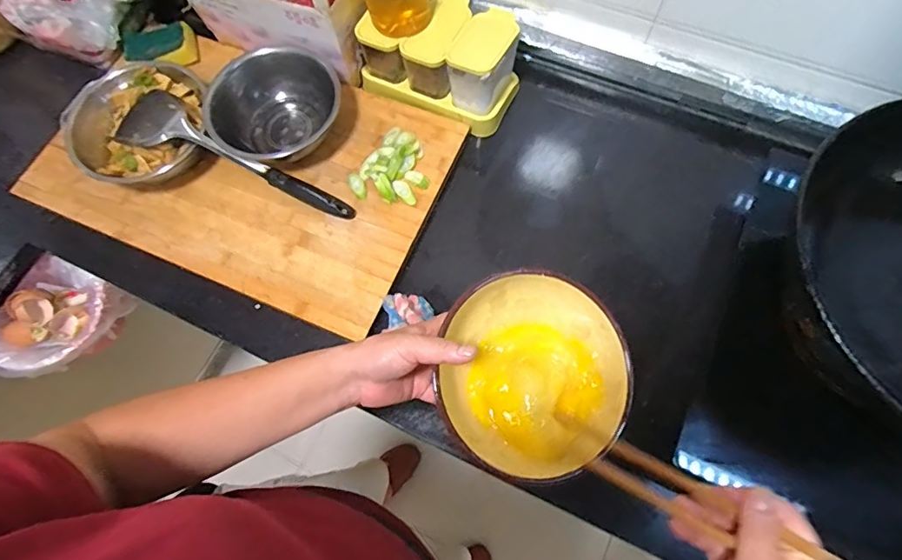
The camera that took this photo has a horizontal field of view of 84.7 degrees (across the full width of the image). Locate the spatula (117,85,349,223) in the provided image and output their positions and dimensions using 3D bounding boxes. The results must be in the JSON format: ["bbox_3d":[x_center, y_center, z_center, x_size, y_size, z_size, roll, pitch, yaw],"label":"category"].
[{"bbox_3d":[-0.286,-0.145,0.644,0.319,0.078,0.086,27,73,12],"label":"spatula"}]

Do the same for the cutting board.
[{"bbox_3d":[-0.291,-0.165,0.694,0.547,0.032,0.338,22,72,10],"label":"cutting board"}]

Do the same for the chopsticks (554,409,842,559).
[{"bbox_3d":[0.165,0.158,0.375,0.226,0.019,0.036,19,66,51],"label":"chopsticks"}]

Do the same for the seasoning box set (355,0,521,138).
[{"bbox_3d":[-0.012,-0.313,0.684,0.209,0.086,0.130,26,73,11],"label":"seasoning box set"}]

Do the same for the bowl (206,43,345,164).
[{"bbox_3d":[-0.233,-0.234,0.676,0.170,0.059,0.168,-1,70,2],"label":"bowl"}]

